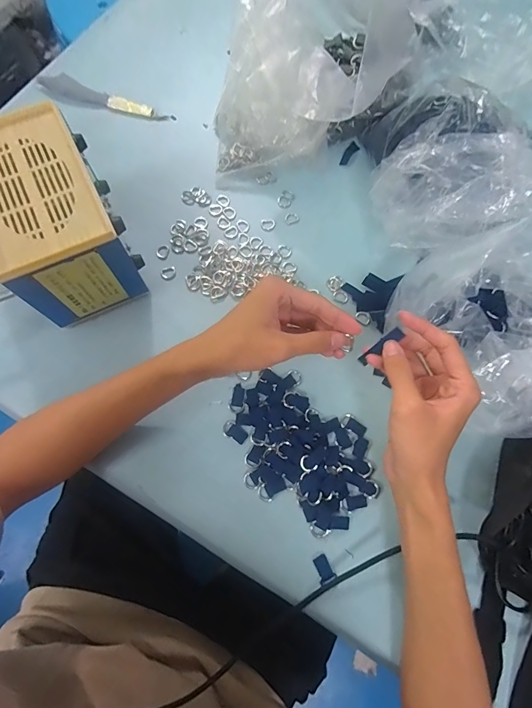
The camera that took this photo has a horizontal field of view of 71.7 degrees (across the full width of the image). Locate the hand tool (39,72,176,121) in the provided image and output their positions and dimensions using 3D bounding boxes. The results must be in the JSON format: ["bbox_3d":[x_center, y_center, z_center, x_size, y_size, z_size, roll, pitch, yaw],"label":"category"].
[{"bbox_3d":[-0.232,-0.368,0.531,0.191,0.017,0.034,19,74,5],"label":"hand tool"}]

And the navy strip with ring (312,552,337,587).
[{"bbox_3d":[0.057,0.214,0.366,0.016,0.006,0.024,-25,75,-8],"label":"navy strip with ring"}]

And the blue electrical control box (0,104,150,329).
[{"bbox_3d":[-0.223,-0.145,0.406,0.117,0.125,0.181,-23,75,-7],"label":"blue electrical control box"}]

